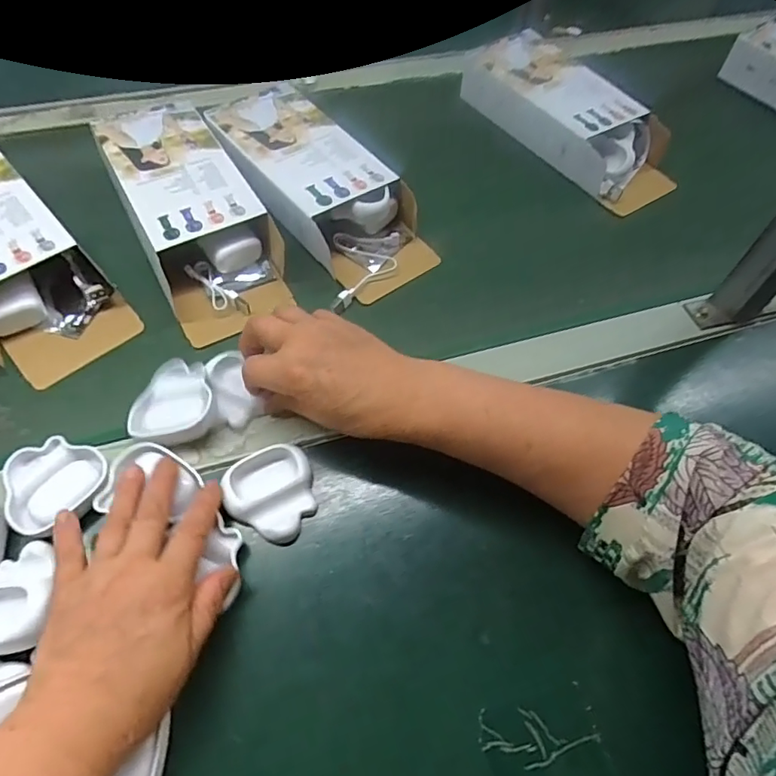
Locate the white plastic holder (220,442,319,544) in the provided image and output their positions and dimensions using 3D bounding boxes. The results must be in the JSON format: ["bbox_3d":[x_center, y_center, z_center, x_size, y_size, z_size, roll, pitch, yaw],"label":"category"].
[{"bbox_3d":[-0.078,0.071,0.359,0.058,0.021,0.057,-21,57,-18],"label":"white plastic holder"}]

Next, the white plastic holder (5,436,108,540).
[{"bbox_3d":[-0.222,0.064,0.359,0.060,0.016,0.061,-22,58,-19],"label":"white plastic holder"}]

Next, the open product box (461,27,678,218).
[{"bbox_3d":[0.186,-0.276,0.546,0.093,0.065,0.232,-38,76,-27],"label":"open product box"}]

